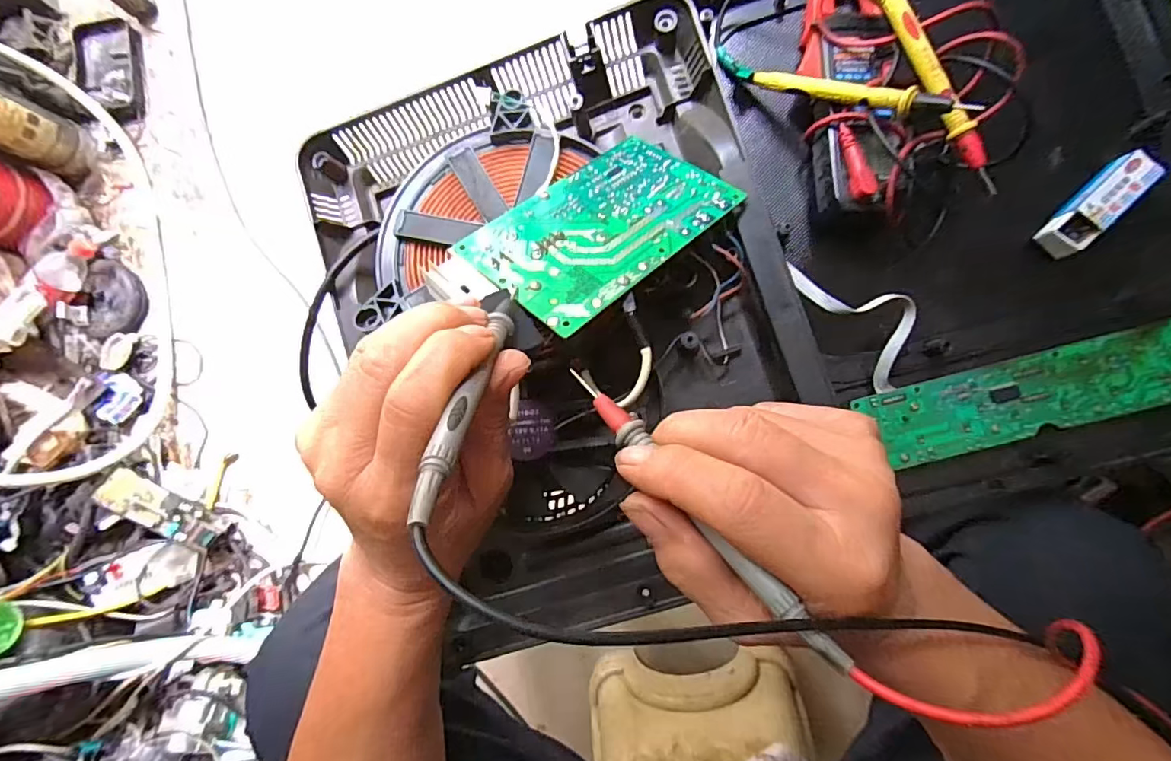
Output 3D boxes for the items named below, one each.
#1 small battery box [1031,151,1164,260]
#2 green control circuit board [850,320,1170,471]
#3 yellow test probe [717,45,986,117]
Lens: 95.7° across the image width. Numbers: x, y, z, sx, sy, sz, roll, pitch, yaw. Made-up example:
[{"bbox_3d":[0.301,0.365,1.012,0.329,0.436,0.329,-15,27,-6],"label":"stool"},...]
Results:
[{"bbox_3d":[0.304,-0.104,0.314,0.065,0.021,0.023,-43,82,0],"label":"small battery box"},{"bbox_3d":[0.268,0.008,0.311,0.196,0.006,0.045,-15,83,4],"label":"green control circuit board"},{"bbox_3d":[0.142,-0.177,0.314,0.163,0.017,0.022,36,89,34],"label":"yellow test probe"}]

